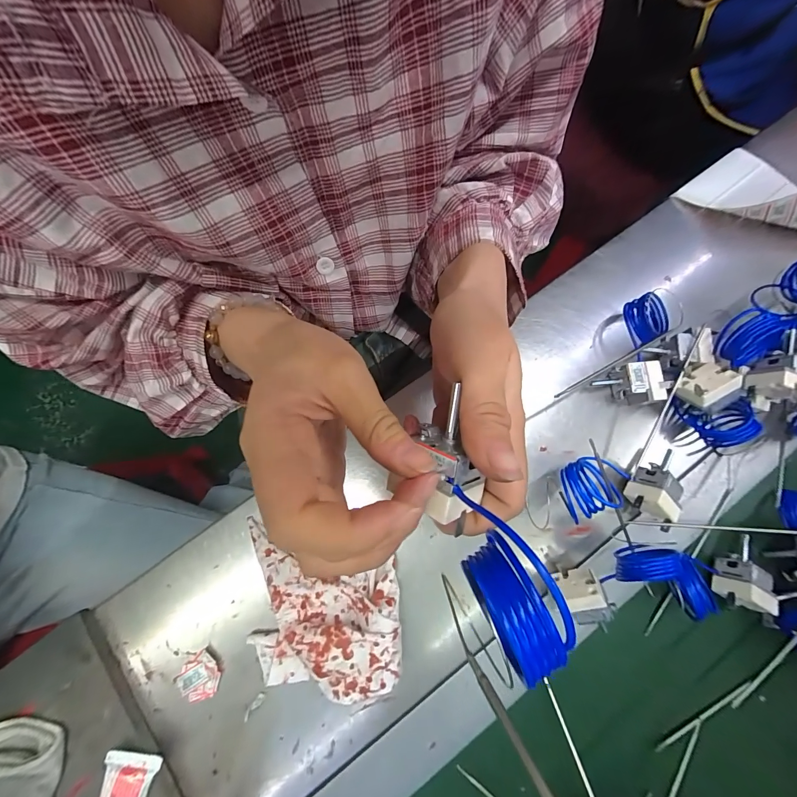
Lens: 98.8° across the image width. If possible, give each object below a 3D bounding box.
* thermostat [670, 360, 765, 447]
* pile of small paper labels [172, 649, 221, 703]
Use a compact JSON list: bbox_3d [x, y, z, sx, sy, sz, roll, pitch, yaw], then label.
[{"bbox_3d":[0.278,0.007,0.303,0.044,0.053,0.077,-47,110,-9],"label":"thermostat"},{"bbox_3d":[-0.161,0.228,0.277,0.032,0.009,0.031,0,78,0],"label":"pile of small paper labels"}]

